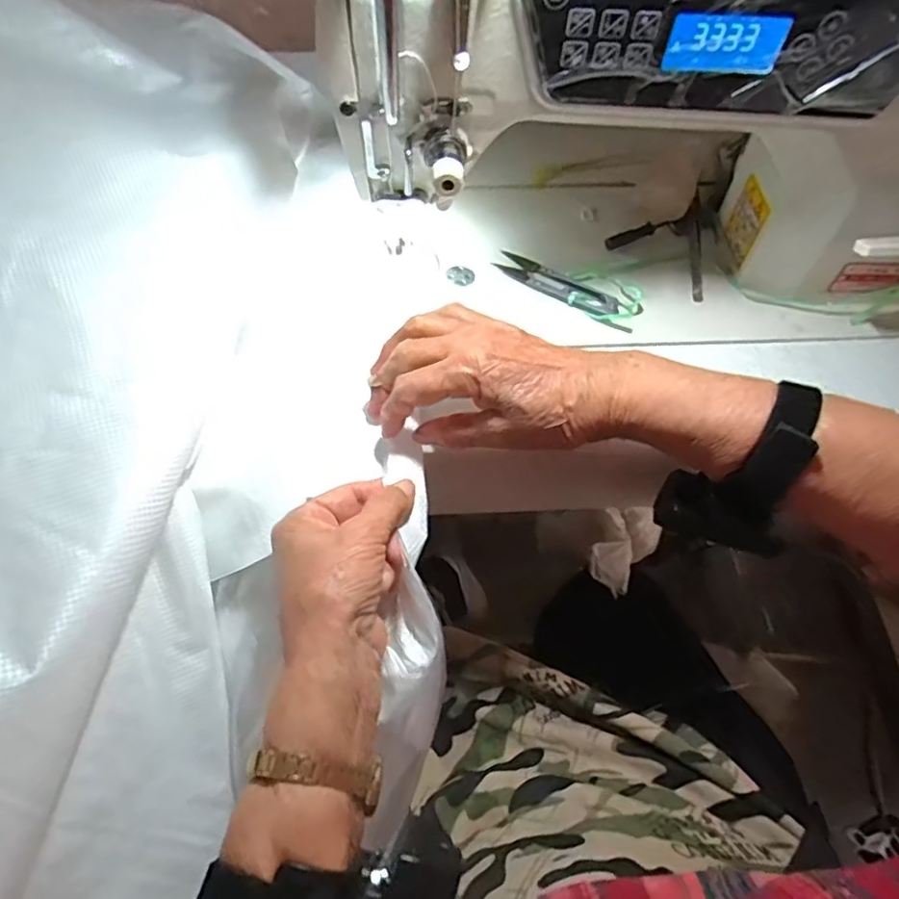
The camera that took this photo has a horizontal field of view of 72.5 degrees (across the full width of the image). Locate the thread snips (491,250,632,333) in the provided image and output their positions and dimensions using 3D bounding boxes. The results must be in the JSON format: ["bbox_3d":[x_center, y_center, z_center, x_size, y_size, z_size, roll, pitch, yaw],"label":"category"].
[{"bbox_3d":[0.085,-0.120,0.454,0.110,0.006,0.023,31,62,16],"label":"thread snips"}]

